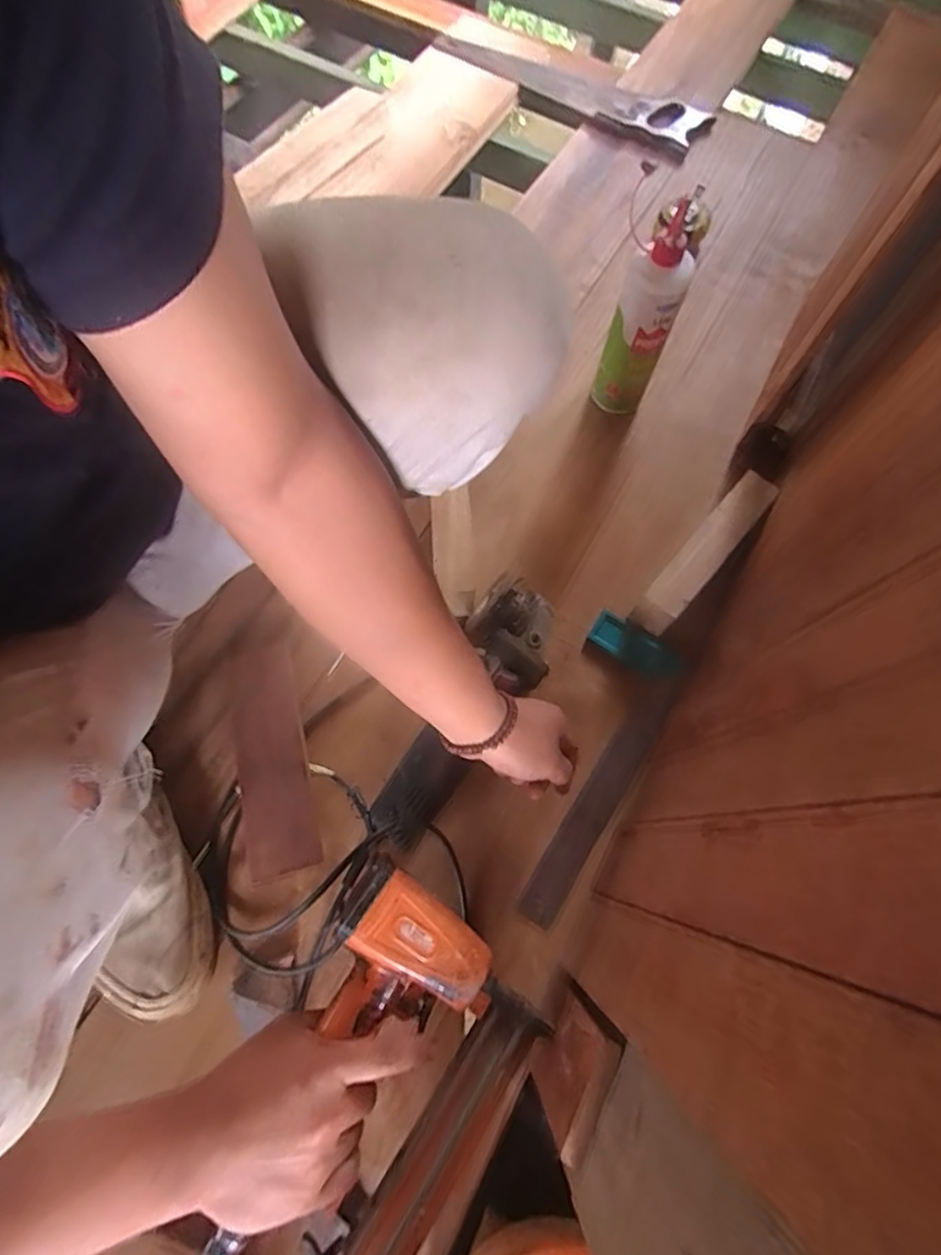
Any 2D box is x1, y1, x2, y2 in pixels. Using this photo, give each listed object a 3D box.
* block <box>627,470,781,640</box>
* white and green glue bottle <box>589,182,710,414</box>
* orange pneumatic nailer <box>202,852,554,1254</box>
[{"bbox_3d":[0.255,-0.081,0.615,0.041,0.076,0.202,39,74,13],"label":"block"},{"bbox_3d":[0.188,-0.330,0.626,0.064,0.229,0.060,19,70,6],"label":"white and green glue bottle"},{"bbox_3d":[-0.056,0.309,0.379,0.160,0.064,0.237,28,72,10],"label":"orange pneumatic nailer"}]

